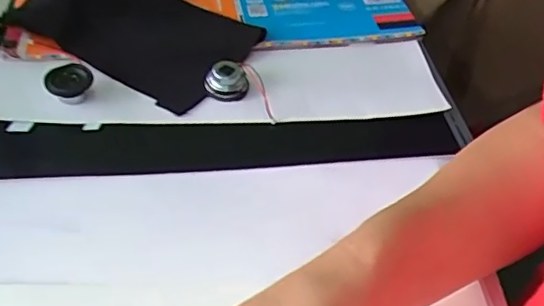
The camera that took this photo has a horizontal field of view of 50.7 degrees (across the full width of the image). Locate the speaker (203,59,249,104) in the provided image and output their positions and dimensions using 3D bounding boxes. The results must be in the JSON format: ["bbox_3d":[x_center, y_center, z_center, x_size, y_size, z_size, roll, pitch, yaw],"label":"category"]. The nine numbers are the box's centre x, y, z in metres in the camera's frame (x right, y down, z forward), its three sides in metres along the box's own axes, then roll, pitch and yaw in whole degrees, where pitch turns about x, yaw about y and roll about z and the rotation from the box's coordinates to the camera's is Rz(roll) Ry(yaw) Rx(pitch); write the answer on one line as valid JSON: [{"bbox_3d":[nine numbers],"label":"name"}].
[{"bbox_3d":[-0.035,-0.058,0.463,0.033,0.023,0.033,2,46,-2],"label":"speaker"}]

